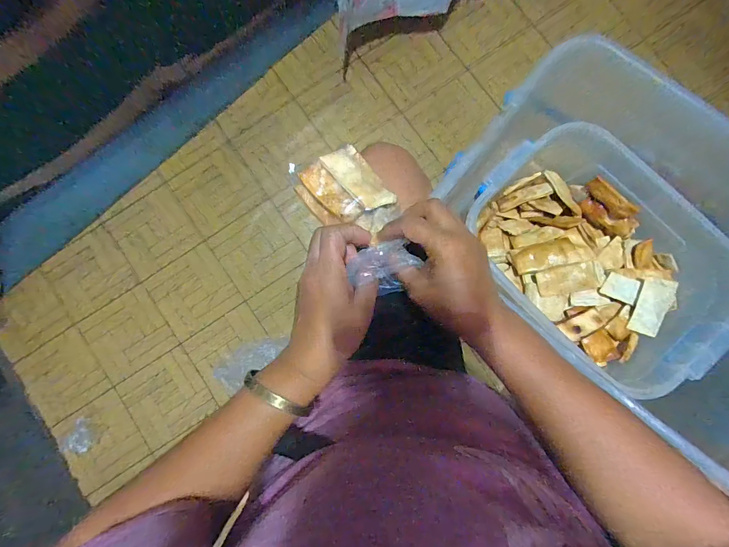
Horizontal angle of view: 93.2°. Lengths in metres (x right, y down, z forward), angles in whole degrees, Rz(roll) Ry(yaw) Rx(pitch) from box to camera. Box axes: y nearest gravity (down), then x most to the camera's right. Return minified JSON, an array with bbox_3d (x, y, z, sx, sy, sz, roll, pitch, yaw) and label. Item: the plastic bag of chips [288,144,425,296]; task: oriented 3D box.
[{"bbox_3d":[-0.008,-0.062,0.348,0.085,0.049,0.172,-28,62,-1],"label":"plastic bag of chips"}]

